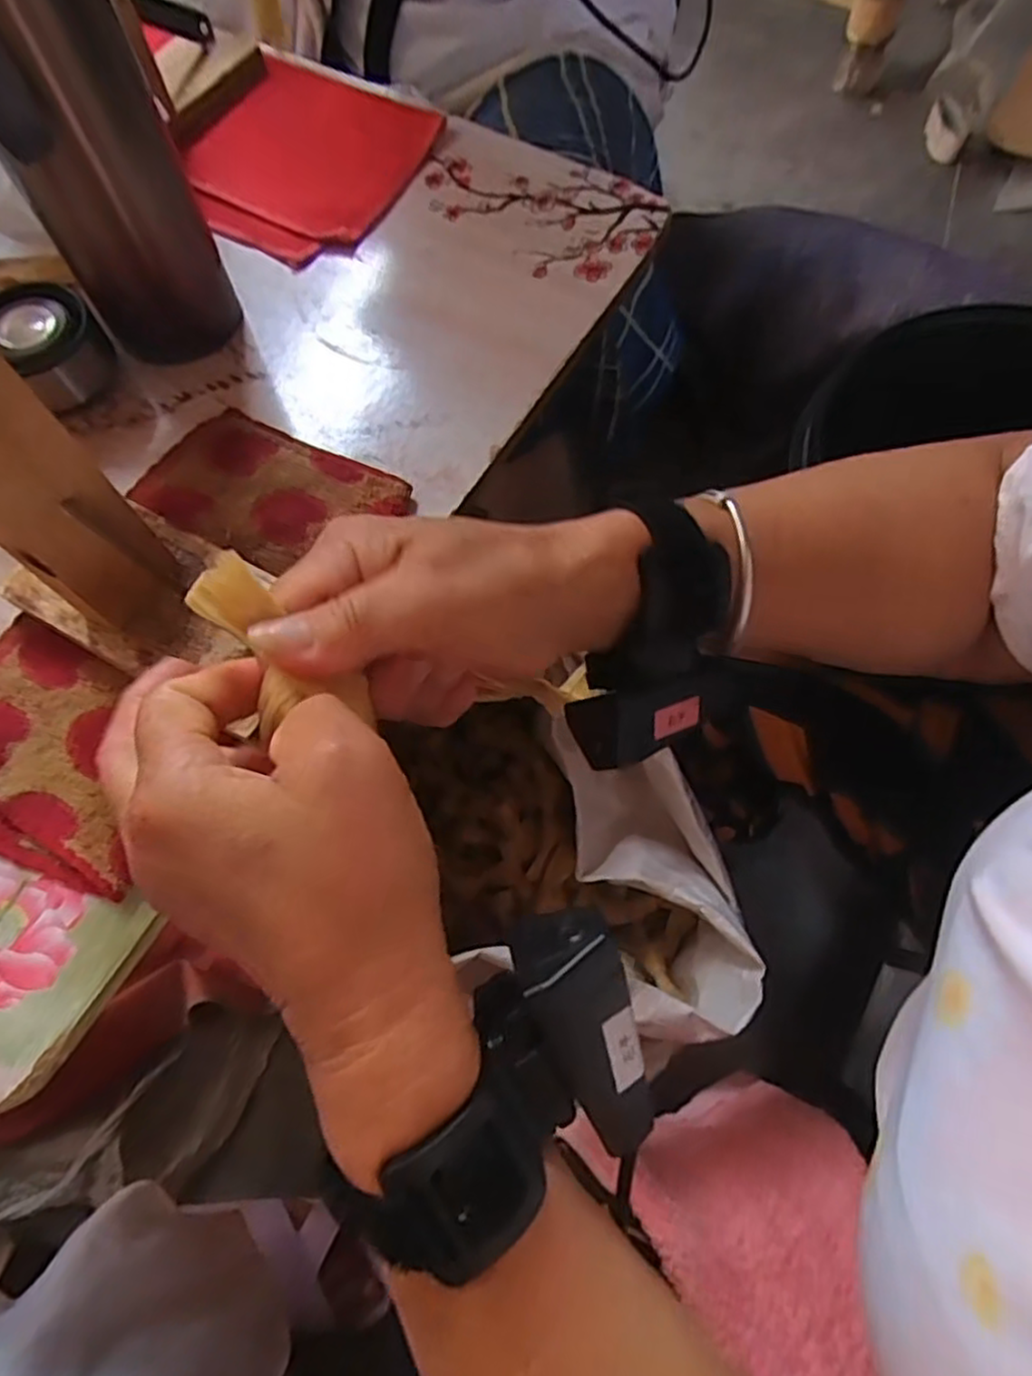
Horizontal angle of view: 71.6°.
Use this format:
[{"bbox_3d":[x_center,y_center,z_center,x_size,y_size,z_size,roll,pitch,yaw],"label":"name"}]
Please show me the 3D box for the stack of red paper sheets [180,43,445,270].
[{"bbox_3d":[-0.137,-0.352,0.468,0.140,0.006,0.170,24,70,12],"label":"stack of red paper sheets"}]

